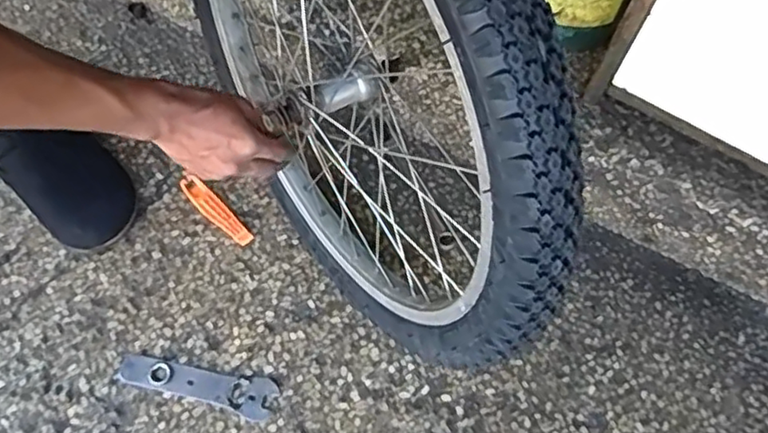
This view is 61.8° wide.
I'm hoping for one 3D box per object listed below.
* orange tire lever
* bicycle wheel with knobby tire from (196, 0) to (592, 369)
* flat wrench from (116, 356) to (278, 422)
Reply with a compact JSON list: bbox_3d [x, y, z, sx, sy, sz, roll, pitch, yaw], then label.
[{"bbox_3d":[-0.198,-0.007,0.753,0.110,0.016,0.025,41,67,17],"label":"orange tire lever"},{"bbox_3d":[-0.039,-0.093,0.506,0.062,0.456,0.463,-32,68,-19],"label":"bicycle wheel with knobby tire"},{"bbox_3d":[-0.193,0.171,0.659,0.161,0.004,0.039,13,61,4],"label":"flat wrench"}]

